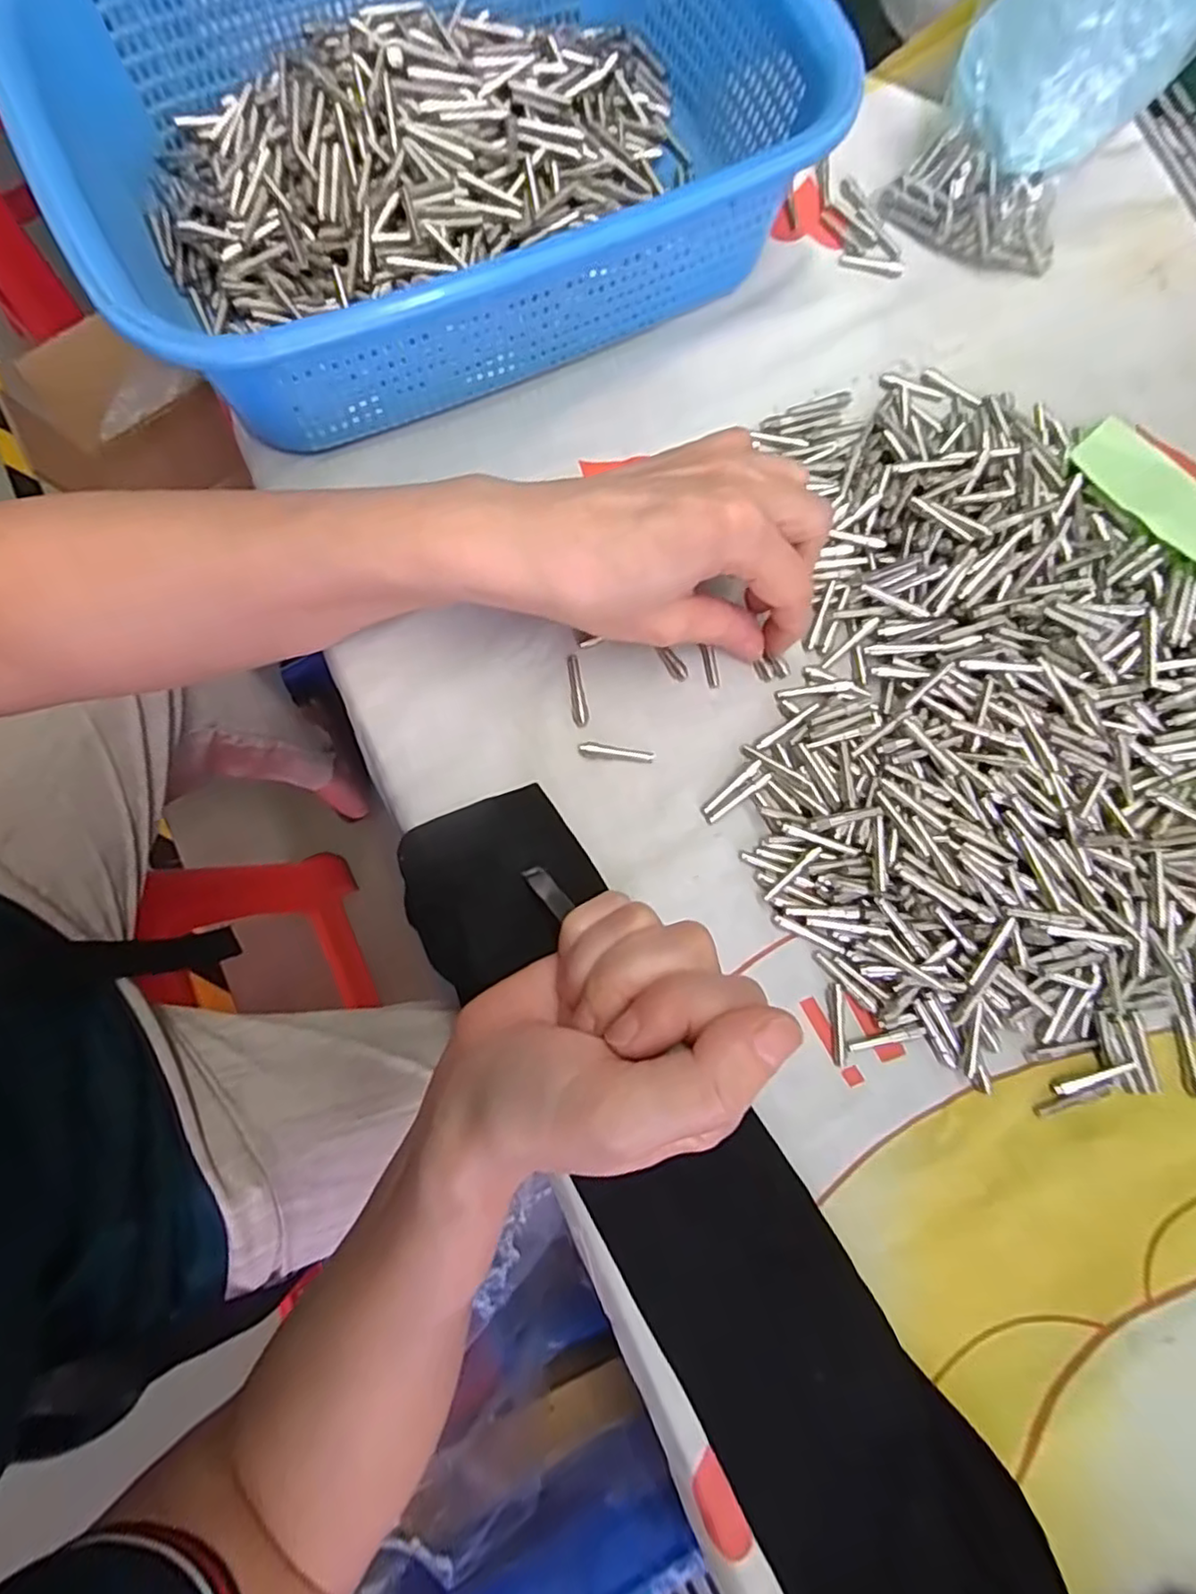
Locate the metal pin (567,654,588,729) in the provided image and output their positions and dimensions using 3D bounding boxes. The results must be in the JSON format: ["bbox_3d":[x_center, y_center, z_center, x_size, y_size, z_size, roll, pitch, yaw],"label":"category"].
[{"bbox_3d":[-0.009,-0.043,0.263,0.006,0.004,0.029,-11,80,-3],"label":"metal pin"}]

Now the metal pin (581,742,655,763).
[{"bbox_3d":[0.008,-0.018,0.260,0.029,0.004,0.005,5,80,0],"label":"metal pin"}]

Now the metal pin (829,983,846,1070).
[{"bbox_3d":[0.089,0.084,0.242,0.005,0.004,0.029,-1,80,-2],"label":"metal pin"}]

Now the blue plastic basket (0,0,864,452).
[{"bbox_3d":[-0.060,-0.266,0.267,0.273,0.076,0.204,-26,81,-6],"label":"blue plastic basket"}]

